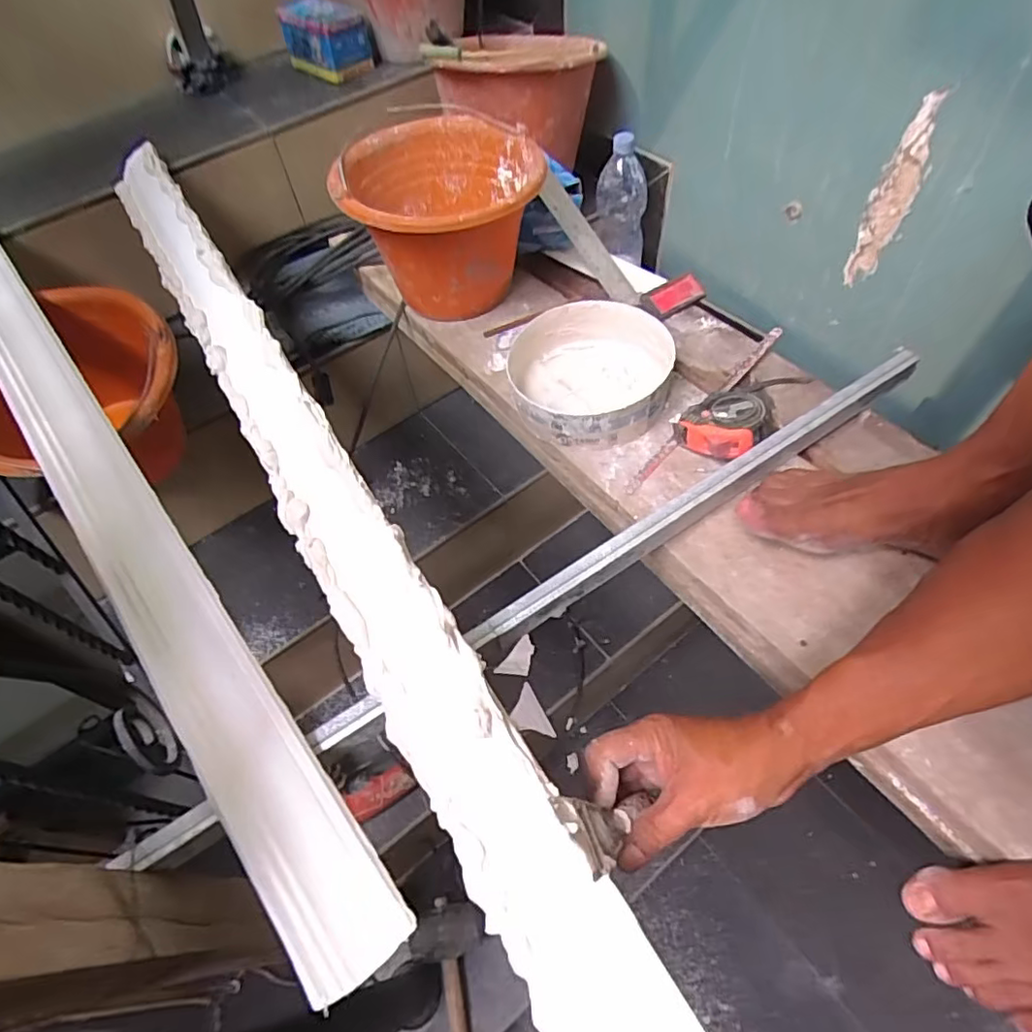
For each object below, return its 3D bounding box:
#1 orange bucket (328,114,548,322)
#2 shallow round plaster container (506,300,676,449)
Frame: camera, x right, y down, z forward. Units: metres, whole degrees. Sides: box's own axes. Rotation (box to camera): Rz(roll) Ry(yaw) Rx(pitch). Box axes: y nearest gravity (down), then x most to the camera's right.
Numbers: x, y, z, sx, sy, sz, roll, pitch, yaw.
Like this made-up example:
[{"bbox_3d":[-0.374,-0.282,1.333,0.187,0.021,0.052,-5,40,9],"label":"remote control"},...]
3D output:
[{"bbox_3d":[-0.095,-0.384,0.789,0.244,0.167,0.277,-16,55,-8],"label":"orange bucket"},{"bbox_3d":[0.081,-0.157,0.672,0.168,0.067,0.177,-2,54,2],"label":"shallow round plaster container"}]

